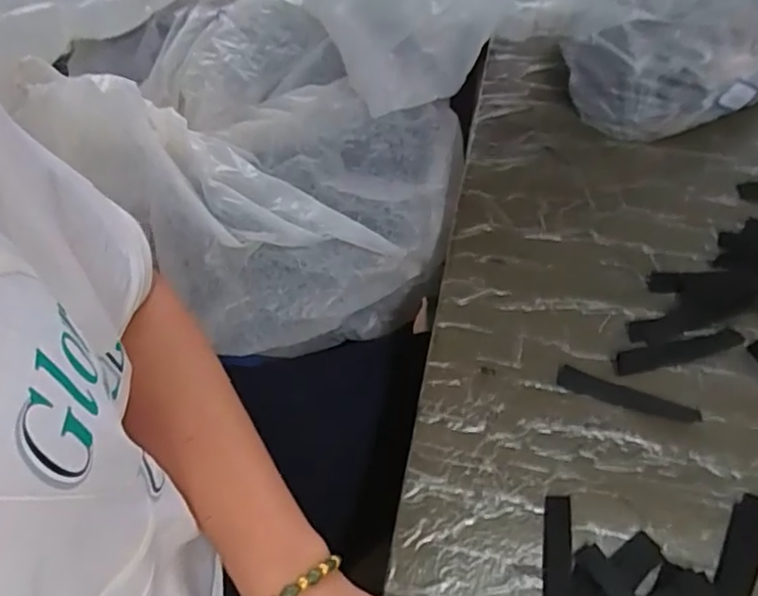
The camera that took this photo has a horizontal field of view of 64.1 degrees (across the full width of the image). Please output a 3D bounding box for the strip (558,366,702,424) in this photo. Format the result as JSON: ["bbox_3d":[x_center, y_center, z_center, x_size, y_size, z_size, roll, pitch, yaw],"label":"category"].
[{"bbox_3d":[0.166,0.066,0.405,0.091,0.004,0.015,17,63,10],"label":"strip"}]

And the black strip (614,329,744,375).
[{"bbox_3d":[0.207,0.037,0.422,0.092,0.006,0.015,-12,61,-6],"label":"black strip"}]

